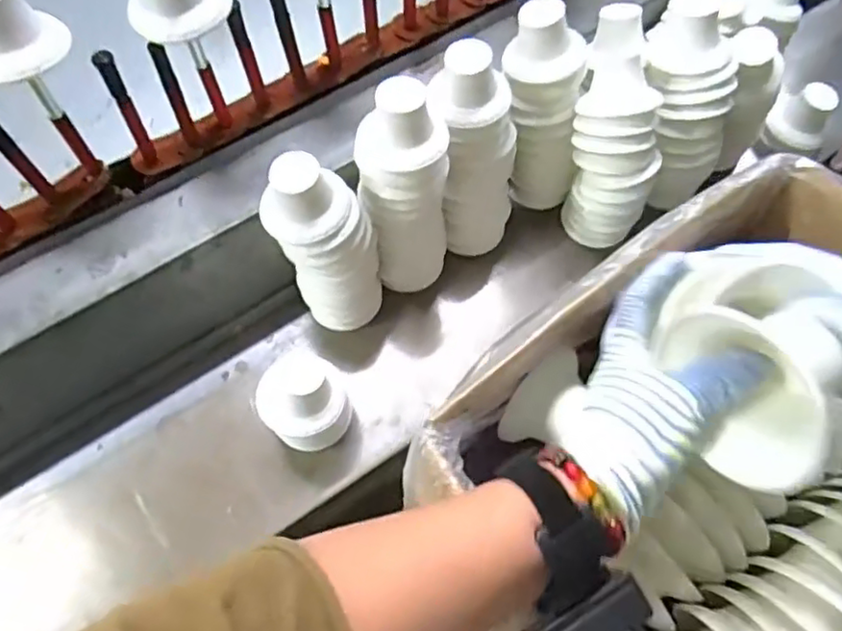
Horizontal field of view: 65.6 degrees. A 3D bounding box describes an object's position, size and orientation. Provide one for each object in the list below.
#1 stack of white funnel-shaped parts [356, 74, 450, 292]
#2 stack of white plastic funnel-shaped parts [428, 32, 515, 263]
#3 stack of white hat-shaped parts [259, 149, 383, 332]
[{"bbox_3d":[-0.020,-0.139,0.770,0.102,0.284,0.103,-1,67,-1],"label":"stack of white funnel-shaped parts"},{"bbox_3d":[0.065,-0.191,0.804,0.102,0.252,0.121,-3,67,-2],"label":"stack of white plastic funnel-shaped parts"},{"bbox_3d":[-0.109,-0.079,0.765,0.105,0.252,0.086,35,71,13],"label":"stack of white hat-shaped parts"}]

